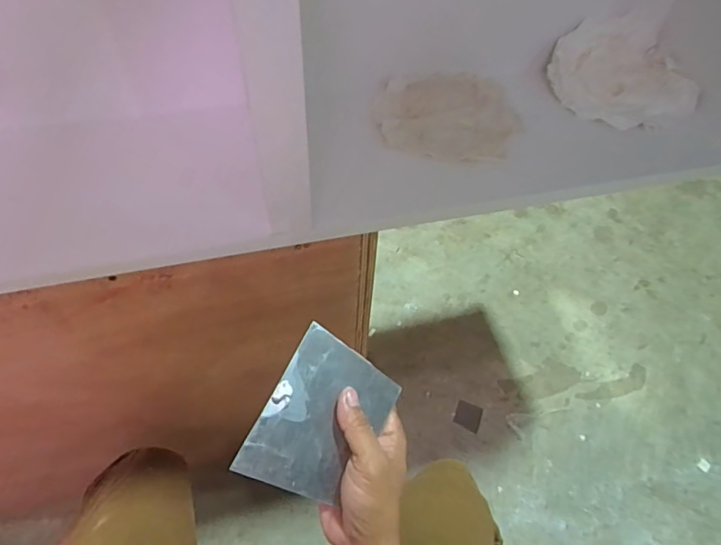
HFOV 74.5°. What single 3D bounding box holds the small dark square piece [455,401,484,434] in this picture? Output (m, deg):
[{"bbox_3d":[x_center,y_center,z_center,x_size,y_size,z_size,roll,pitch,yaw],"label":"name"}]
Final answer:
[{"bbox_3d":[0.225,0.300,0.990,0.053,0.005,0.054,20,61,11],"label":"small dark square piece"}]

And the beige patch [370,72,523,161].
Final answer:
[{"bbox_3d":[0.098,-0.180,0.542,0.160,0.019,0.141,2,54,-2],"label":"beige patch"}]

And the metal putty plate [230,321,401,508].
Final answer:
[{"bbox_3d":[-0.030,0.113,0.367,0.085,0.007,0.117,30,77,-4],"label":"metal putty plate"}]

